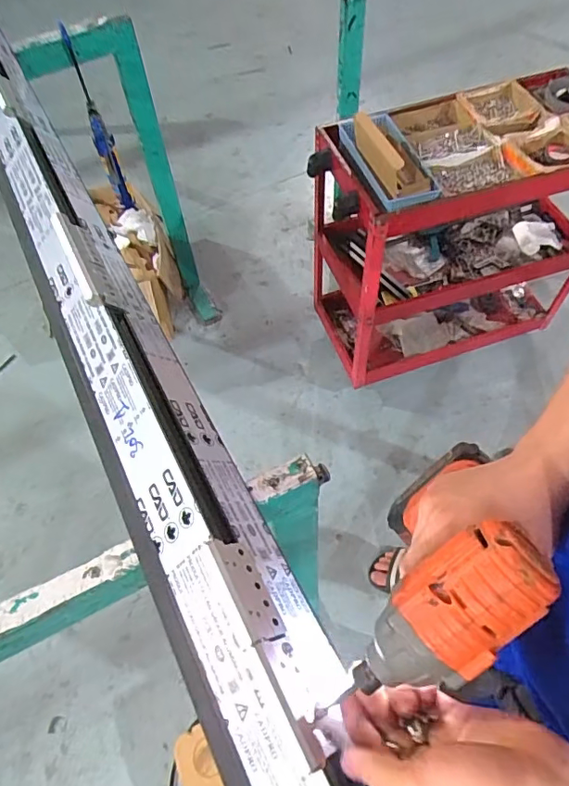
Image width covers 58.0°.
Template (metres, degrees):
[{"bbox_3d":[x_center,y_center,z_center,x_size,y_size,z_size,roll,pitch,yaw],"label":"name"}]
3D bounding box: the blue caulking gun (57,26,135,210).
[{"bbox_3d":[-0.472,-0.660,1.349,0.052,0.472,0.072,-17,57,-10],"label":"blue caulking gun"}]

